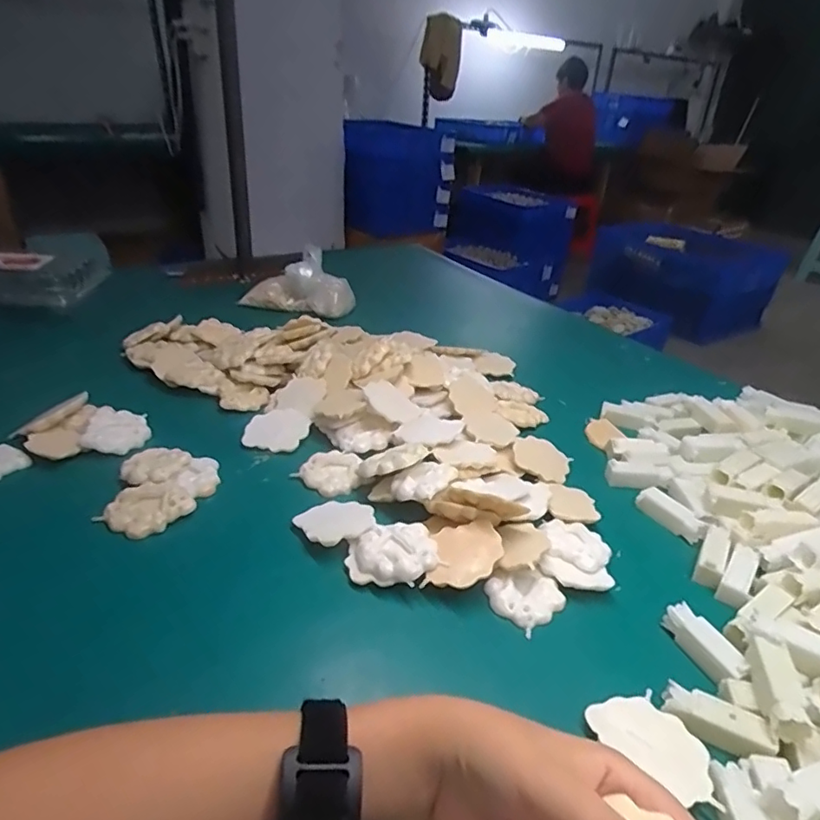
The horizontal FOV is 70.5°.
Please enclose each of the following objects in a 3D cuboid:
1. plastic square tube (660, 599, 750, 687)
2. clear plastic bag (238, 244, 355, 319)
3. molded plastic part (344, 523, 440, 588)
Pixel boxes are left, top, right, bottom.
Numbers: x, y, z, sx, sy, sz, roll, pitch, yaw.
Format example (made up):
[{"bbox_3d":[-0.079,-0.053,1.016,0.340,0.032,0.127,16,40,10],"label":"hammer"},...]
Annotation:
[{"bbox_3d":[0.204,0.162,0.402,0.022,0.018,0.058,-7,31,-19],"label":"plastic square tube"},{"bbox_3d":[-0.181,-0.202,0.939,0.170,0.104,0.074,12,30,14],"label":"clear plastic bag"},{"bbox_3d":[-0.013,0.114,0.455,0.069,0.025,0.054,7,30,6],"label":"molded plastic part"}]

